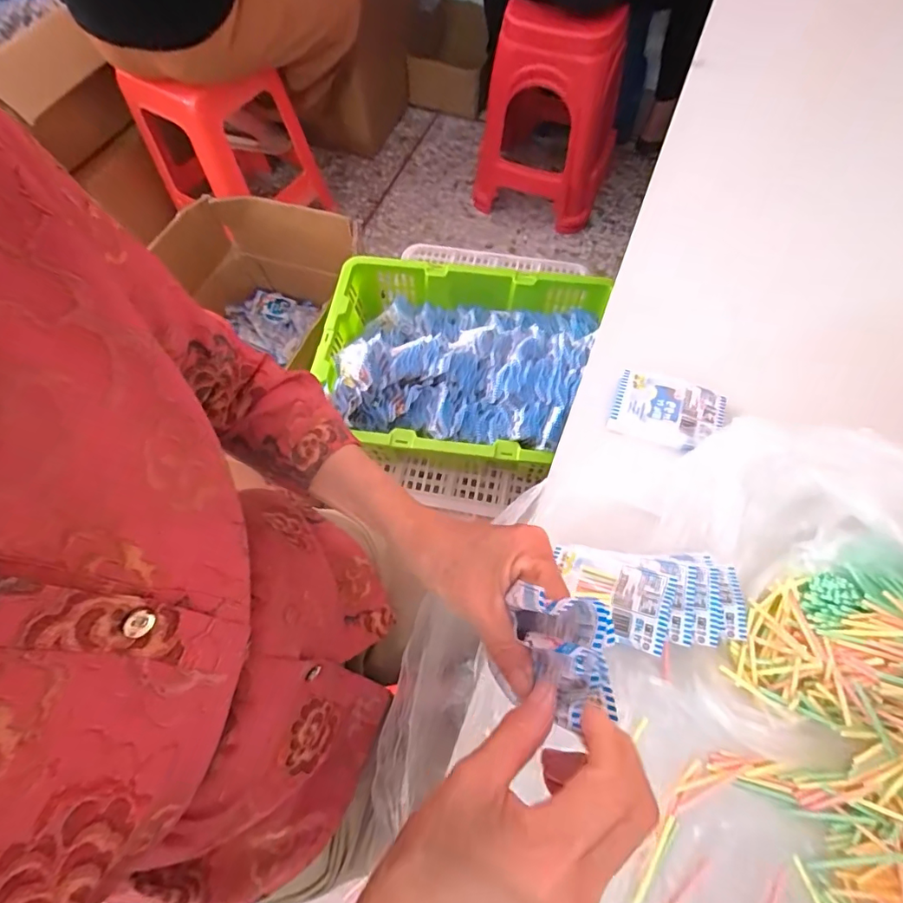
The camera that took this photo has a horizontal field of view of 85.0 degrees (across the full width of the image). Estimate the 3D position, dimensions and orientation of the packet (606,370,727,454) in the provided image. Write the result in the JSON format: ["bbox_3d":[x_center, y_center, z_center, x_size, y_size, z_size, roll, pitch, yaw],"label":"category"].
[{"bbox_3d":[0.218,-0.039,0.498,0.105,0.022,0.073,17,67,9],"label":"packet"}]

